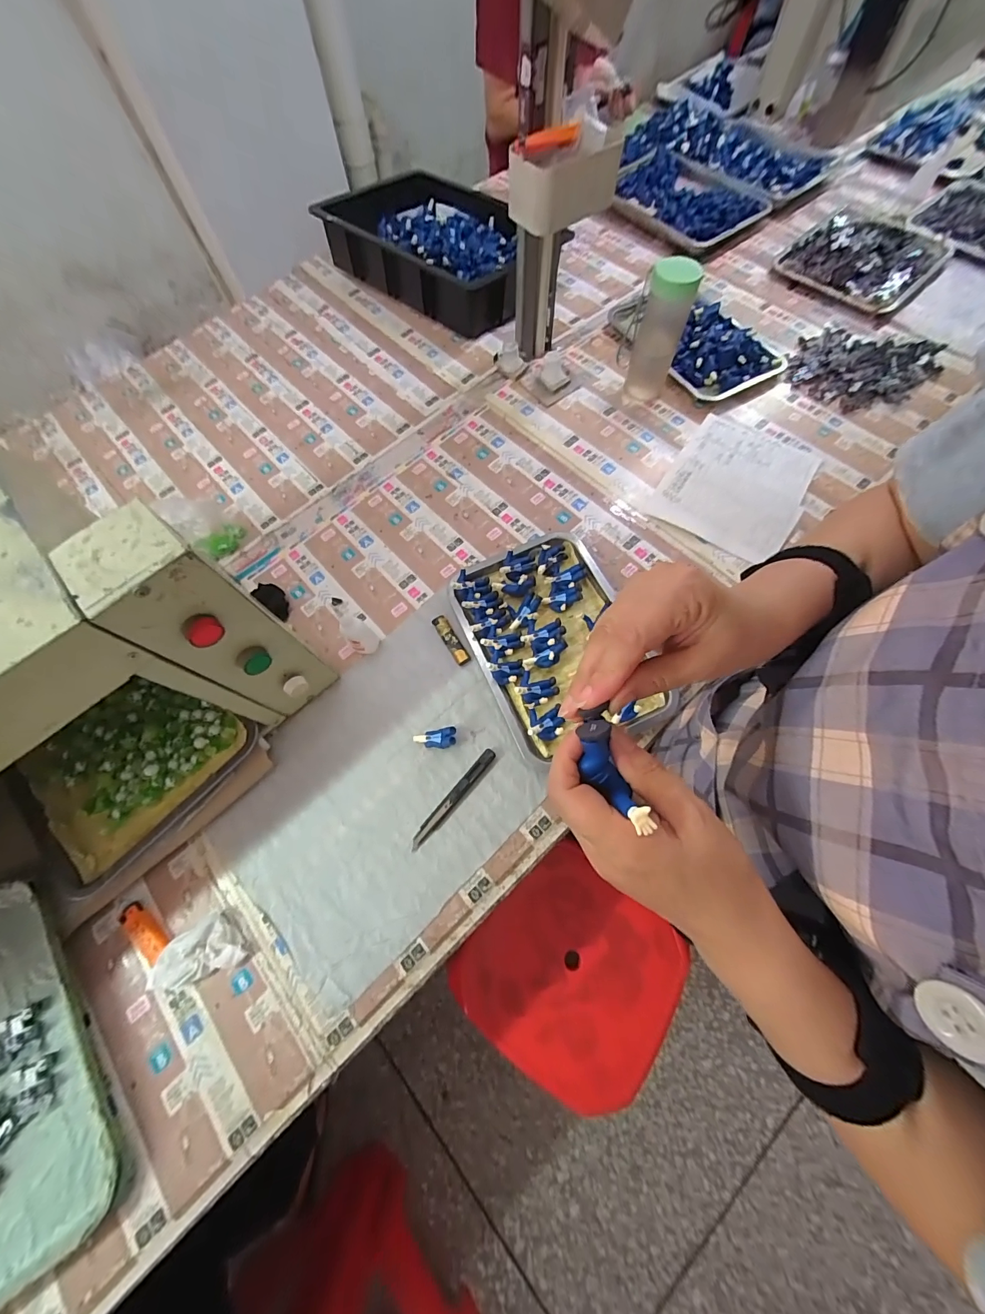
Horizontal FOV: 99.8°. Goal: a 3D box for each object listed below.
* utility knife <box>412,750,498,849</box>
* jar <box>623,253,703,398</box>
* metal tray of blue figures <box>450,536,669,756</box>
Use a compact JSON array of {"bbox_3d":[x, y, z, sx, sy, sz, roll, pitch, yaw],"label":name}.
[{"bbox_3d":[-0.046,0.172,0.505,0.017,0.009,0.143,38,74,16],"label":"utility knife"},{"bbox_3d":[0.275,-0.531,0.682,0.069,0.173,0.062,15,69,8],"label":"jar"},{"bbox_3d":[0.076,-0.034,0.568,0.198,0.035,0.302,-21,69,-6],"label":"metal tray of blue figures"}]

